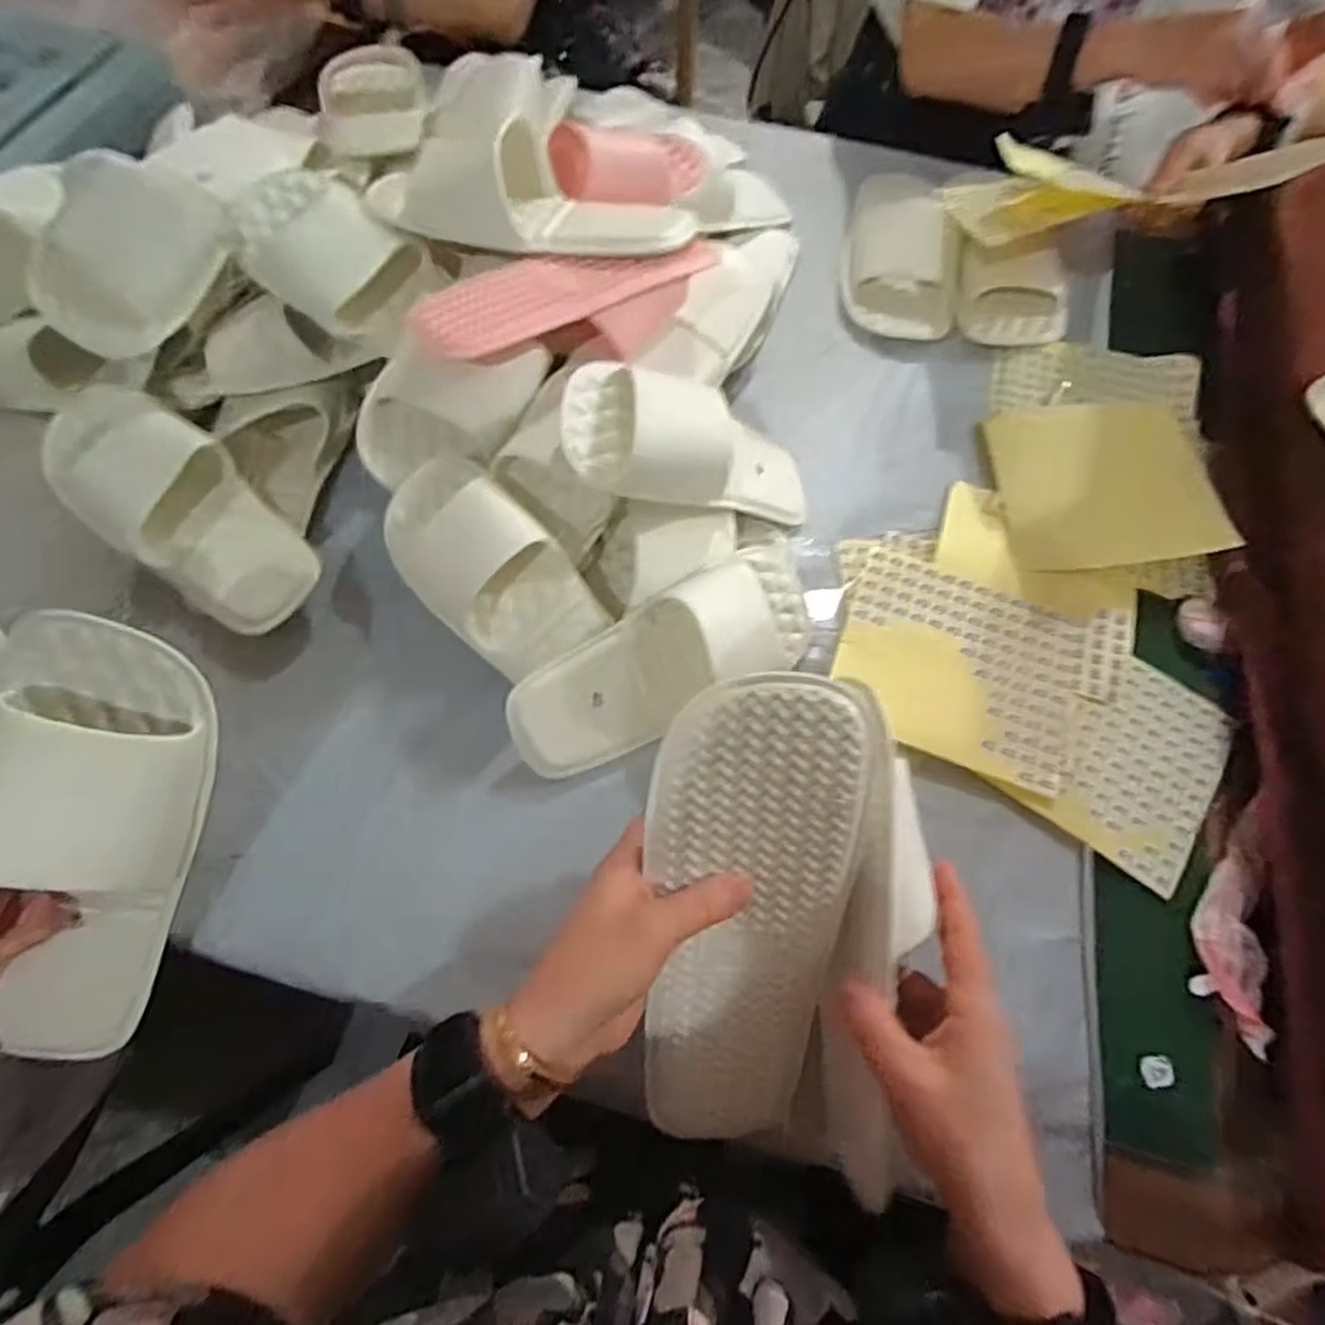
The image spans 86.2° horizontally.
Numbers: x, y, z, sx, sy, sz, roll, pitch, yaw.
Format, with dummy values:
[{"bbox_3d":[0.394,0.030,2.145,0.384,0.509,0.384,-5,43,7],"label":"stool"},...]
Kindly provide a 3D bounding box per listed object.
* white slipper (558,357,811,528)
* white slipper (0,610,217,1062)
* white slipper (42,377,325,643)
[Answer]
[{"bbox_3d":[0.036,-0.163,0.524,0.225,0.072,0.094,5,60,-39],"label":"white slipper"},{"bbox_3d":[-0.327,0.111,0.393,0.101,0.070,0.265,13,100,4],"label":"white slipper"},{"bbox_3d":[-0.369,-0.119,0.540,0.237,0.052,0.100,43,71,0],"label":"white slipper"}]

